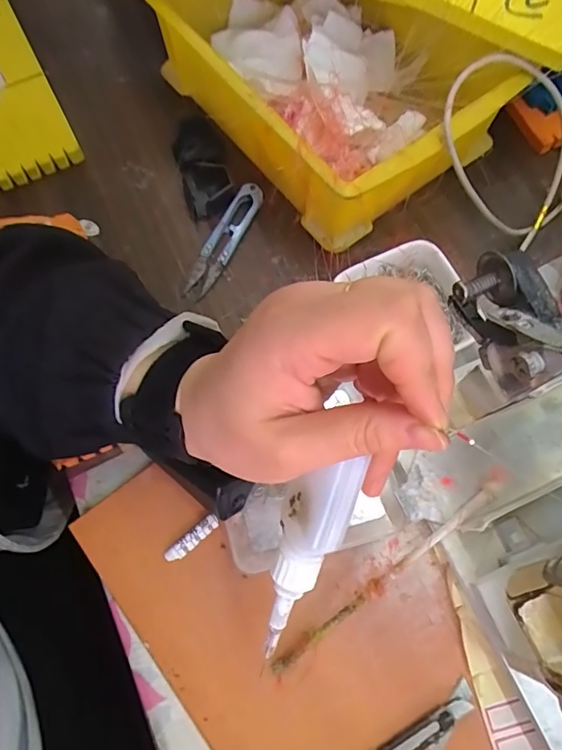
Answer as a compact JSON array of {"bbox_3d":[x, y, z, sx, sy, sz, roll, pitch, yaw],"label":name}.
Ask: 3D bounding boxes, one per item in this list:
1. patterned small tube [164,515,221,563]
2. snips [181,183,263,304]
[{"bbox_3d":[-0.053,0.098,0.292,0.036,0.005,0.009,-39,76,-13],"label":"patterned small tube"},{"bbox_3d":[-0.043,-0.101,0.366,0.020,0.011,0.104,25,73,8],"label":"snips"}]

